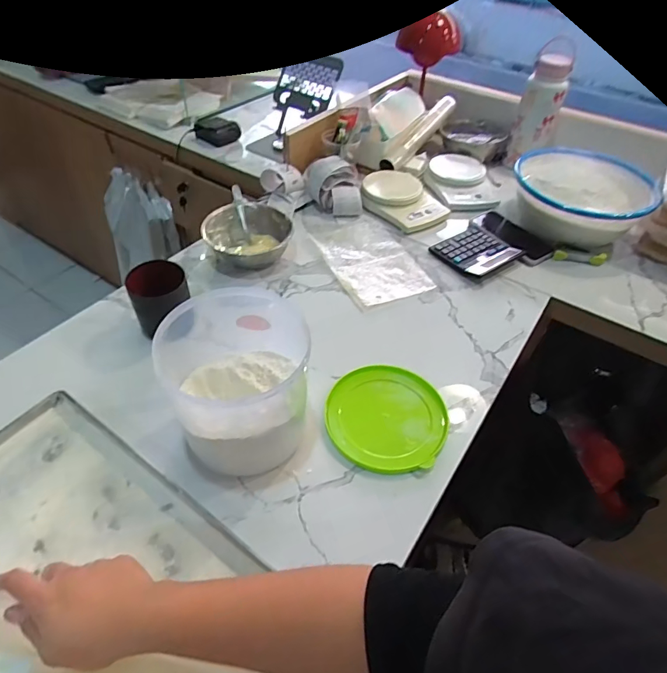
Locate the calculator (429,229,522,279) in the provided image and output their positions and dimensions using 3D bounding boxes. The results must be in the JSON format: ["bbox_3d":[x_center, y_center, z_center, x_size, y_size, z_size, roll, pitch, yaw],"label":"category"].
[{"bbox_3d":[0.272,-0.165,0.861,0.128,0.022,0.126,-26,53,-25],"label":"calculator"}]

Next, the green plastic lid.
[{"bbox_3d":[0.071,0.104,0.600,0.153,0.012,0.155,2,46,-2],"label":"green plastic lid"}]

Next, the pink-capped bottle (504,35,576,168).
[{"bbox_3d":[0.479,-0.527,1.050,0.090,0.250,0.088,21,49,16],"label":"pink-capped bottle"}]

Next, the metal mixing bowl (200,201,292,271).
[{"bbox_3d":[-0.154,-0.180,0.824,0.144,0.070,0.135,2,46,-2],"label":"metal mixing bowl"}]

